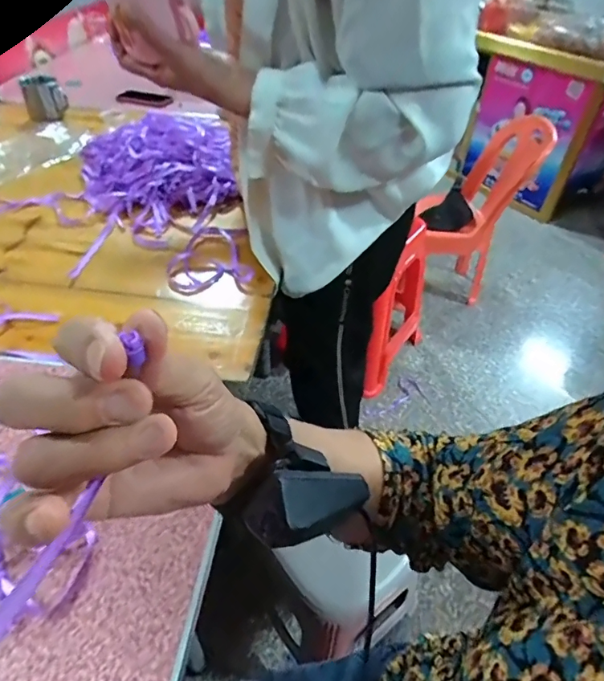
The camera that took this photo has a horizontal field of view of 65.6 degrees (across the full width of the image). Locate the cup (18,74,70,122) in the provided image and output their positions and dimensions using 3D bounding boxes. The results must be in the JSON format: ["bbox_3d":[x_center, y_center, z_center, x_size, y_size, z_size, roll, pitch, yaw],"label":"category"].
[{"bbox_3d":[-0.600,-0.568,1.092,0.086,0.082,0.086,-16,47,-21],"label":"cup"}]

